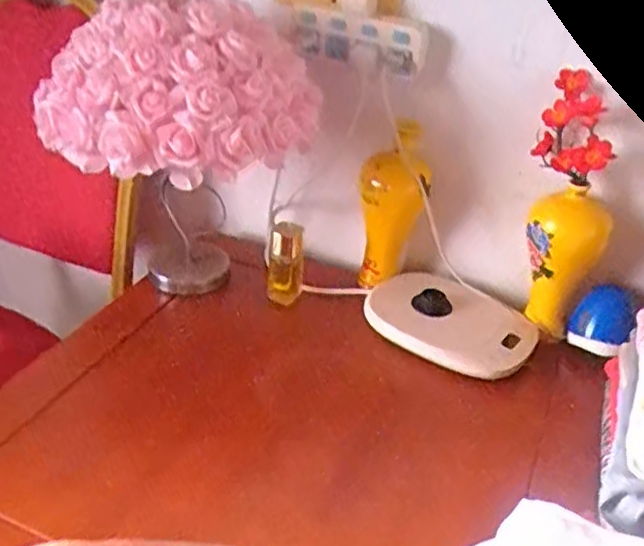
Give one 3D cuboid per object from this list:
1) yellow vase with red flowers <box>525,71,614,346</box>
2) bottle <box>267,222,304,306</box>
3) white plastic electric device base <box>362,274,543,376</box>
[{"bbox_3d":[0.304,-0.077,0.879,0.123,0.303,0.086,28,38,32],"label":"yellow vase with red flowers"},{"bbox_3d":[-0.054,-0.015,0.984,0.054,0.117,0.054,3,32,-4],"label":"bottle"},{"bbox_3d":[0.168,0.065,0.924,0.227,0.046,0.125,22,35,25],"label":"white plastic electric device base"}]

